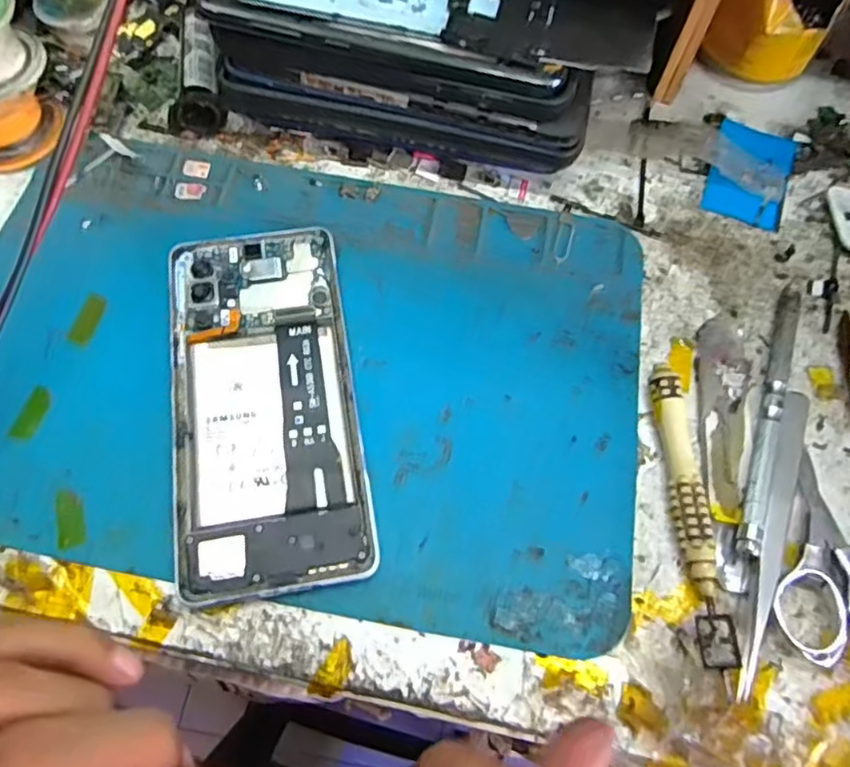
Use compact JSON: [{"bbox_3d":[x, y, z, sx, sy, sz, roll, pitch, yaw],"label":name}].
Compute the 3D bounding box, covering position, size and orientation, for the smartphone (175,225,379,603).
[{"bbox_3d":[-0.066,0.006,0.260,0.072,0.011,0.156,-8,67,-5],"label":"smartphone"}]

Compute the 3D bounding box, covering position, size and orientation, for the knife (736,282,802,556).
[{"bbox_3d":[0.146,0.011,0.265,0.009,0.010,0.128,21,68,7],"label":"knife"}]

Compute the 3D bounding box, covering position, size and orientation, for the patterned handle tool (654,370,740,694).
[{"bbox_3d":[0.104,0.051,0.245,0.013,0.012,0.123,0,67,-2],"label":"patterned handle tool"}]

